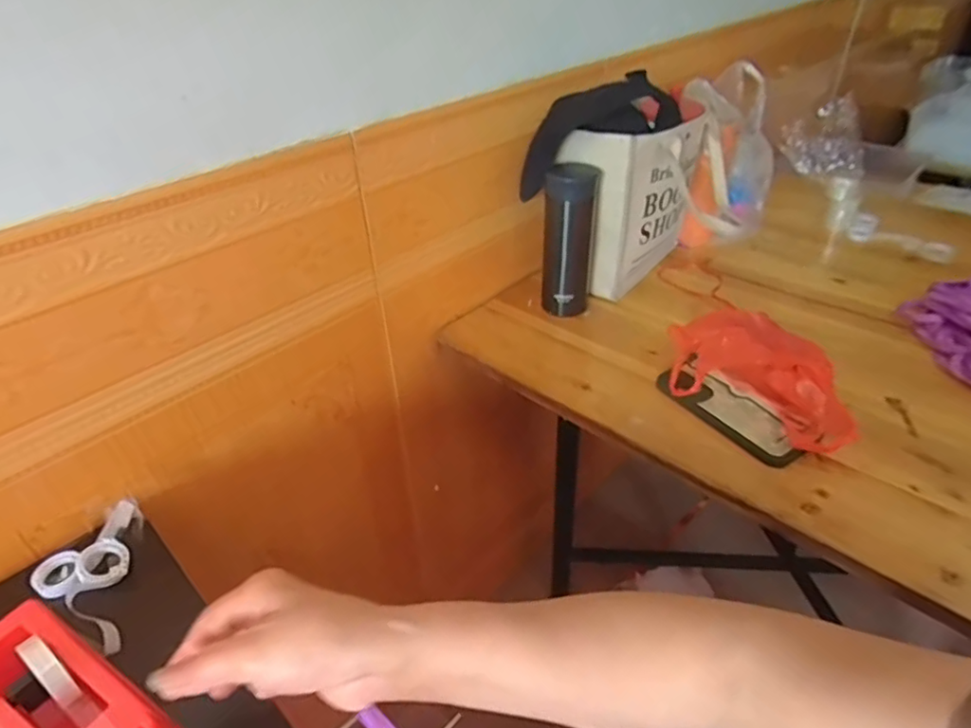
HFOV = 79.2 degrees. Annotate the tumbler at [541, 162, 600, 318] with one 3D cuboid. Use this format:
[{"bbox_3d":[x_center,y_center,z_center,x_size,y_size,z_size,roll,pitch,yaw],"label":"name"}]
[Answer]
[{"bbox_3d":[0.109,-0.160,0.774,0.064,0.187,0.071,6,37,12],"label":"tumbler"}]

